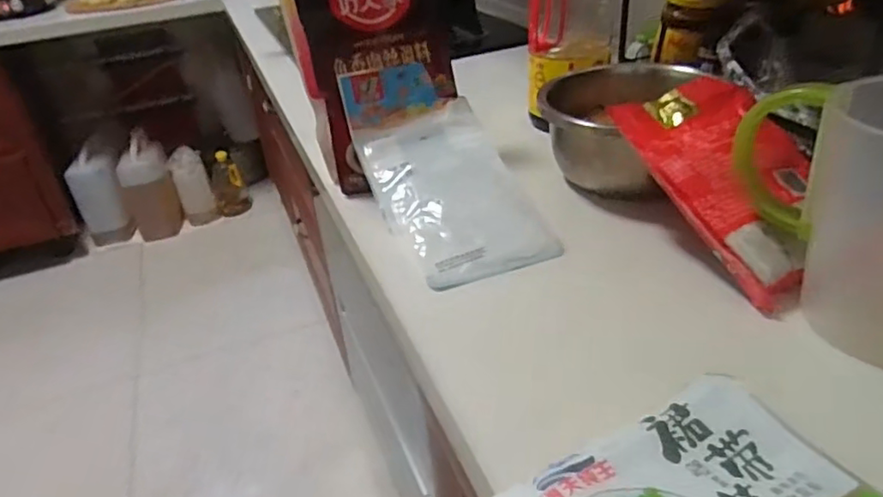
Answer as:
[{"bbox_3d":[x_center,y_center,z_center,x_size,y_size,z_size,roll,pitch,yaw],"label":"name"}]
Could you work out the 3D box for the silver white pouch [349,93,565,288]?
[{"bbox_3d":[0.011,-0.056,0.602,0.133,0.019,0.240,-21,50,-10],"label":"silver white pouch"}]

